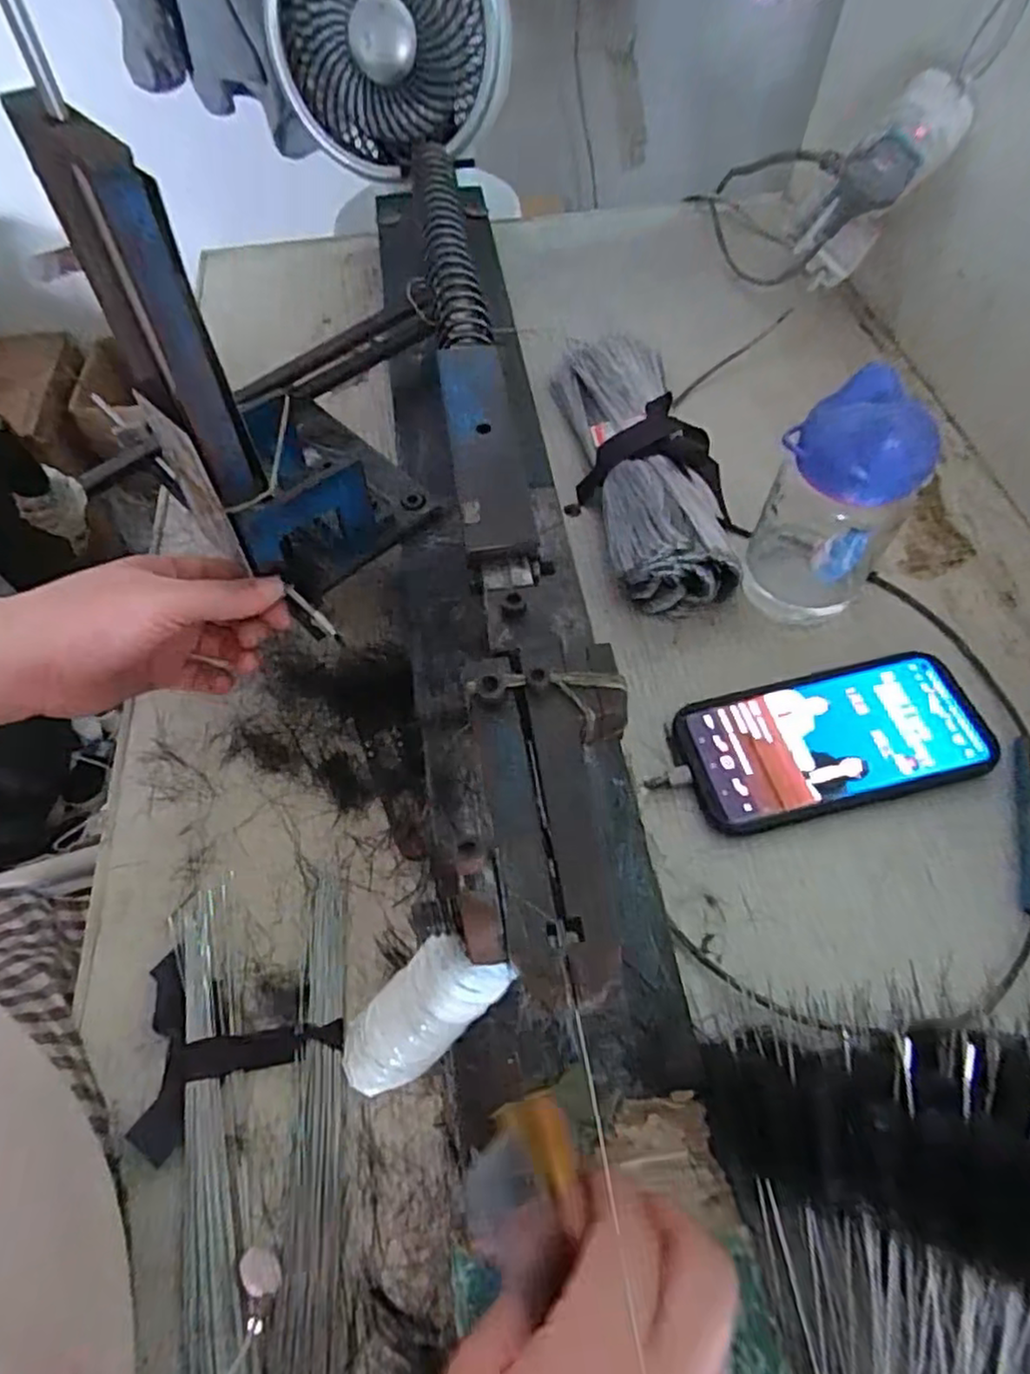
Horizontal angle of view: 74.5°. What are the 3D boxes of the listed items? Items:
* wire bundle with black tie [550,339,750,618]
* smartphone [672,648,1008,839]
[{"bbox_3d":[0.085,-0.162,0.473,0.100,0.053,0.247,-16,60,-7],"label":"wire bundle with black tie"},{"bbox_3d":[0.180,0.029,0.383,0.168,0.011,0.080,-13,60,-5],"label":"smartphone"}]

